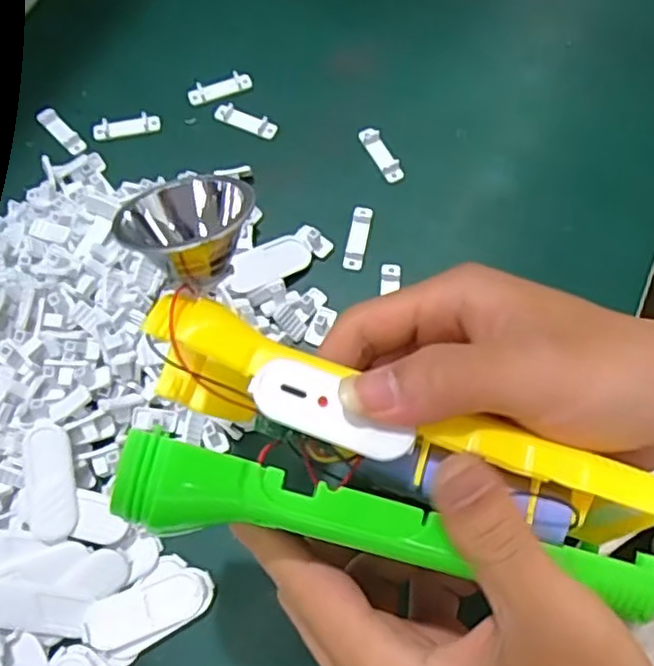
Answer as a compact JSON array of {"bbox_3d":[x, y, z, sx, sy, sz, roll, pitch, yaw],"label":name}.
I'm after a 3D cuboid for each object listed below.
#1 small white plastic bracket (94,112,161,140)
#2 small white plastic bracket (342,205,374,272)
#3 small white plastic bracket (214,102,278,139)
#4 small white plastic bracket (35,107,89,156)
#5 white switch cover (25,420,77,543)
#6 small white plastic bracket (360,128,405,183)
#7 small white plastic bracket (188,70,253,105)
[{"bbox_3d":[-0.113,-0.117,0.380,0.037,0.005,0.010,-10,68,-4],"label":"small white plastic bracket"},{"bbox_3d":[0.016,-0.050,0.350,0.010,0.004,0.035,12,68,5],"label":"small white plastic bracket"},{"bbox_3d":[-0.046,-0.121,0.382,0.038,0.004,0.012,26,70,10],"label":"small white plastic bracket"},{"bbox_3d":[-0.150,-0.114,0.380,0.010,0.004,0.040,-40,73,-15],"label":"small white plastic bracket"},{"bbox_3d":[-0.120,0.062,0.288,0.019,0.008,0.050,-13,68,-5],"label":"white switch cover"},{"bbox_3d":[0.030,-0.098,0.371,0.010,0.006,0.037,-25,70,-10],"label":"small white plastic bracket"},{"bbox_3d":[-0.062,-0.142,0.390,0.038,0.006,0.012,-16,69,-7],"label":"small white plastic bracket"}]

